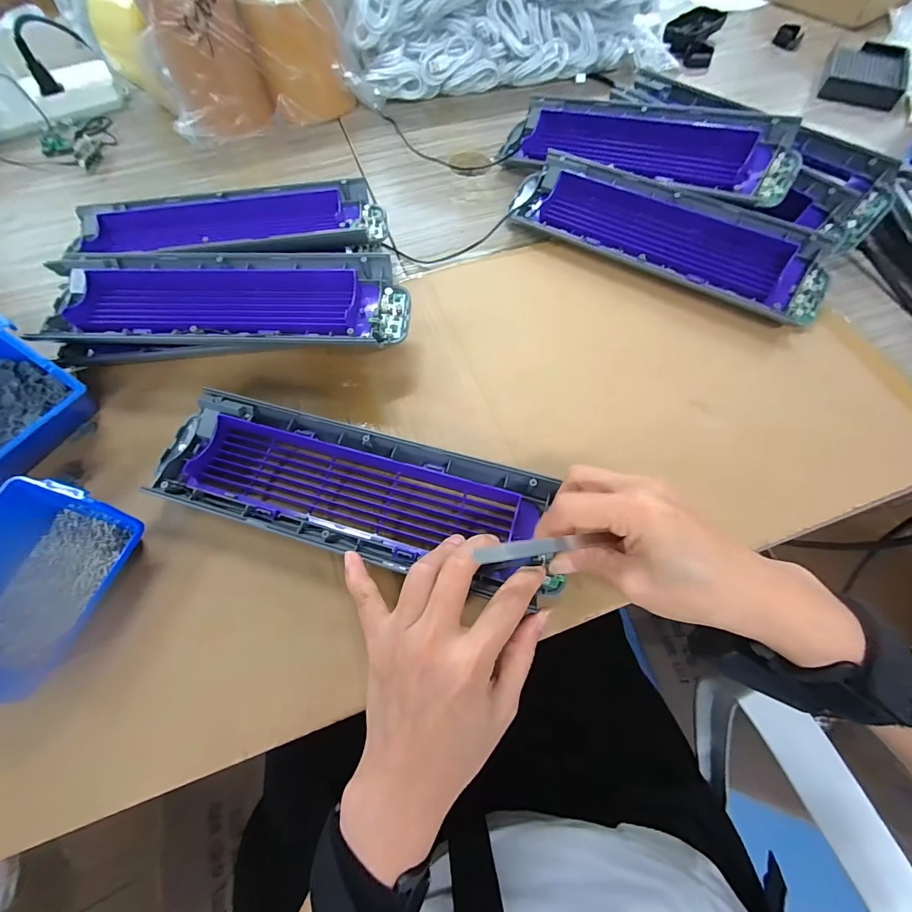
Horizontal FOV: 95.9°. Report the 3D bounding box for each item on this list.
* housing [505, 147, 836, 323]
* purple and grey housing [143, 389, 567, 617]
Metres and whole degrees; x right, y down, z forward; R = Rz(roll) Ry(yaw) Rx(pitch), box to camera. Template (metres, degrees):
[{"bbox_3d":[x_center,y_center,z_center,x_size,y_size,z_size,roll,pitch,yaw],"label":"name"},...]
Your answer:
[{"bbox_3d":[0.187,-0.203,0.380,0.285,0.046,0.082,30,66,16],"label":"housing"},{"bbox_3d":[-0.074,0.022,0.282,0.280,0.030,0.085,12,62,7],"label":"purple and grey housing"}]

